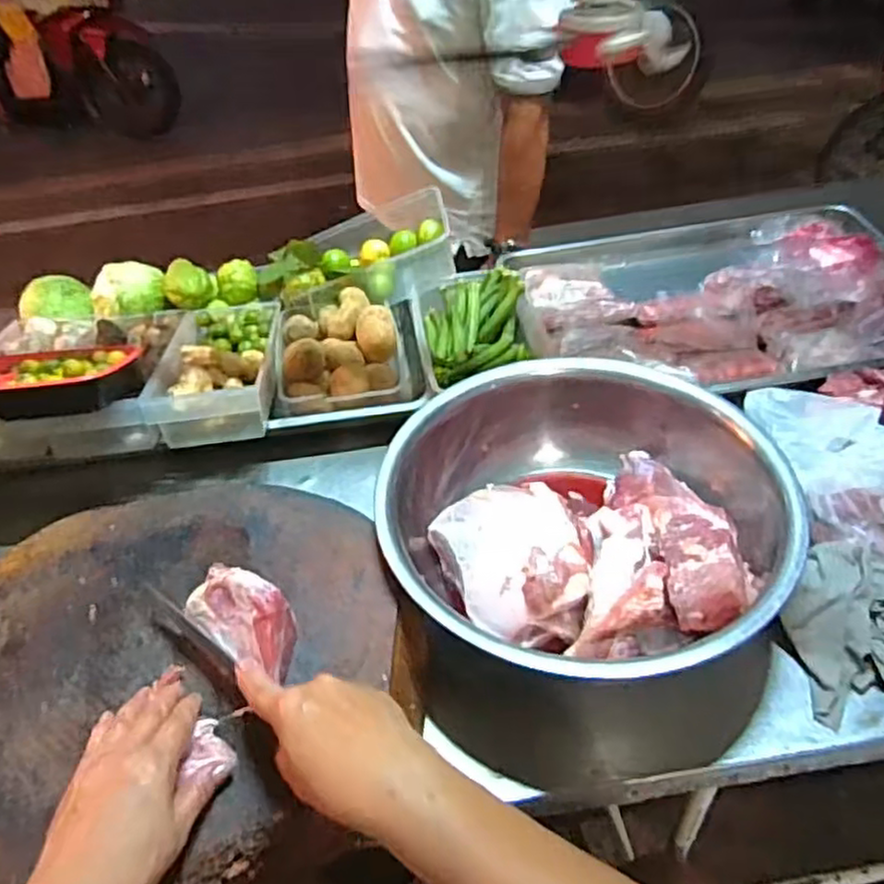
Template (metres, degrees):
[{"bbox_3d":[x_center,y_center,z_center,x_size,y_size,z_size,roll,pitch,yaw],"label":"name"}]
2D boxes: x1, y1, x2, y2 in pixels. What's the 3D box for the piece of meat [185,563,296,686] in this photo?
[{"bbox_3d":[-0.155,0.135,0.553,0.089,0.052,0.050,25,51,25],"label":"piece of meat"}]

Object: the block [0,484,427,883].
[{"bbox_3d":[-0.241,0.205,0.575,0.430,0.081,0.364,-17,47,-14],"label":"block"}]

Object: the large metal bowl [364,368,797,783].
[{"bbox_3d":[0.133,0.103,0.684,0.361,0.152,0.378,-1,45,1],"label":"large metal bowl"}]

